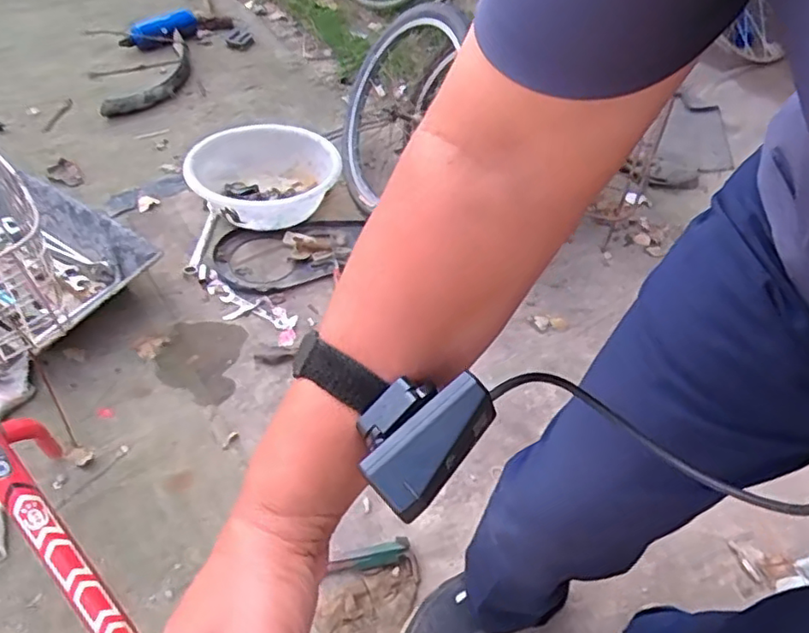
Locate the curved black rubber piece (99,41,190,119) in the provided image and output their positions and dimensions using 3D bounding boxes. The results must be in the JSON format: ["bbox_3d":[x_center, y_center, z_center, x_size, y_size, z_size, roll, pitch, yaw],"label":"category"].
[{"bbox_3d":[-0.680,-0.633,1.706,0.107,0.049,0.371,20,52,10],"label":"curved black rubber piece"}]

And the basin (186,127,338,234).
[{"bbox_3d":[-0.324,-0.318,1.426,0.316,0.121,0.303,3,50,-3],"label":"basin"}]

